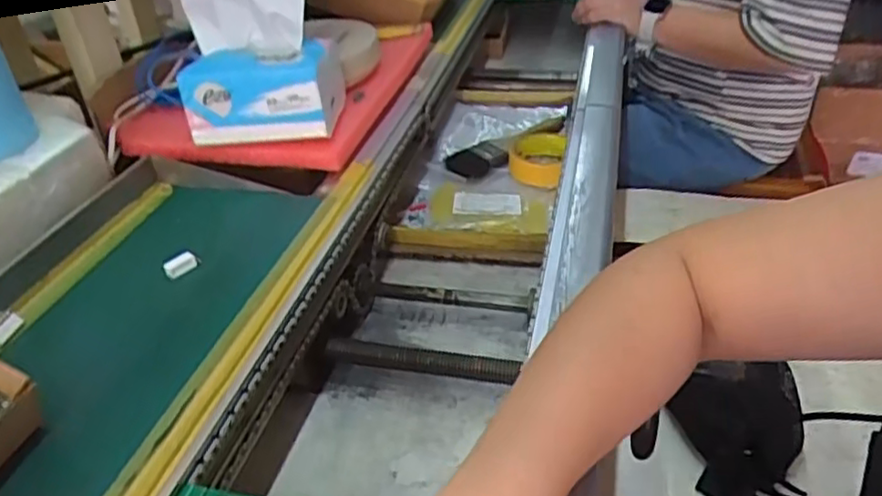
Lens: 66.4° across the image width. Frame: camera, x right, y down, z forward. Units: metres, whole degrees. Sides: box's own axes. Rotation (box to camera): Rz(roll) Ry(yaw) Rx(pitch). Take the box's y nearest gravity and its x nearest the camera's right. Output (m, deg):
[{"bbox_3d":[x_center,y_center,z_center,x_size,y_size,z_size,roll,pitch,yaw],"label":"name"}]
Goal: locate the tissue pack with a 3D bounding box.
[{"bbox_3d":[-0.170,-0.154,0.653,0.138,0.082,0.082,-1,35,4],"label":"tissue pack"}]

